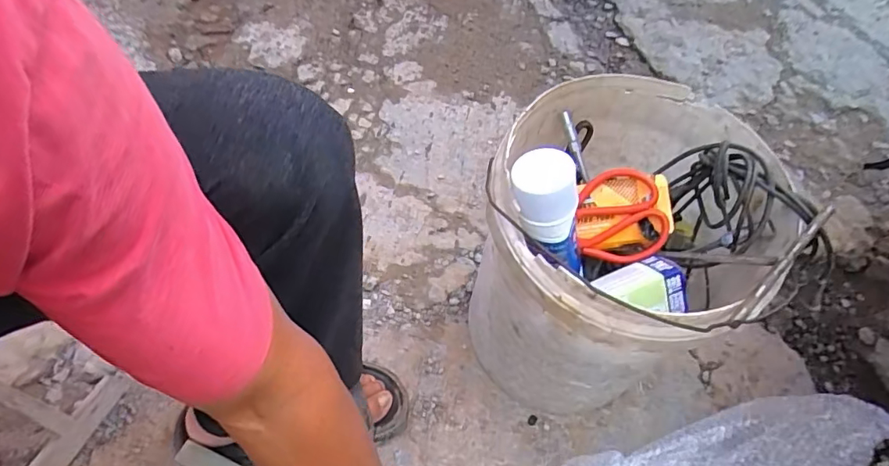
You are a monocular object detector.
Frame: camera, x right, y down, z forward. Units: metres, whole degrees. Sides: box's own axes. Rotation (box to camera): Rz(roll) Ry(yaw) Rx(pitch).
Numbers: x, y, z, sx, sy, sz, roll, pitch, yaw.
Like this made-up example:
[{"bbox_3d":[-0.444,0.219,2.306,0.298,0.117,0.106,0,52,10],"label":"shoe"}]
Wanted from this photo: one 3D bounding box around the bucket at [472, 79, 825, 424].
[{"bbox_3d":[0.196,0.030,0.631,0.308,0.353,0.334,17,54,7],"label":"bucket"}]

